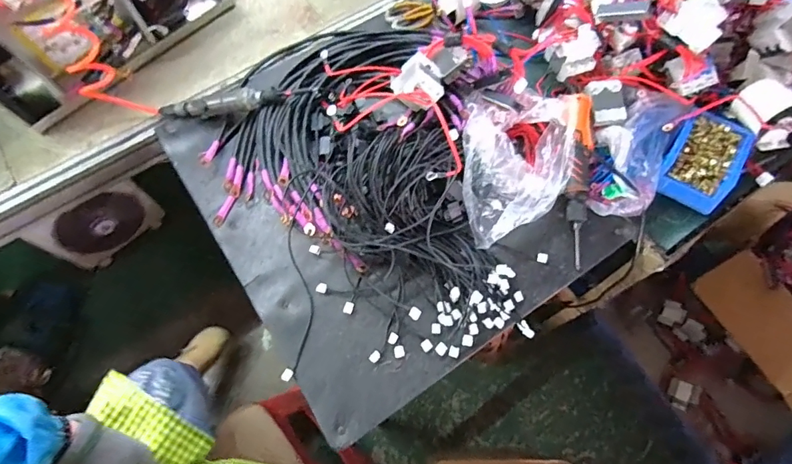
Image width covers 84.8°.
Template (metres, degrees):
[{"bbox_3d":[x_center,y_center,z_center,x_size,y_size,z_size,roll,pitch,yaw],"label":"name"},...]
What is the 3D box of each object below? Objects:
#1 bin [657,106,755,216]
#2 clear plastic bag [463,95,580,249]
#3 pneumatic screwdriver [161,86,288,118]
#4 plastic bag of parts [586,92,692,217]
[{"bbox_3d":[0.527,-0.124,0.750,0.117,0.058,0.162,31,71,13],"label":"bin"},{"bbox_3d":[0.201,-0.121,0.743,0.173,0.096,0.296,13,68,7],"label":"clear plastic bag"},{"bbox_3d":[-0.341,-0.246,0.840,0.272,0.035,0.044,-4,66,14],"label":"pneumatic screwdriver"},{"bbox_3d":[0.404,-0.138,0.746,0.122,0.071,0.243,24,70,11],"label":"plastic bag of parts"}]

